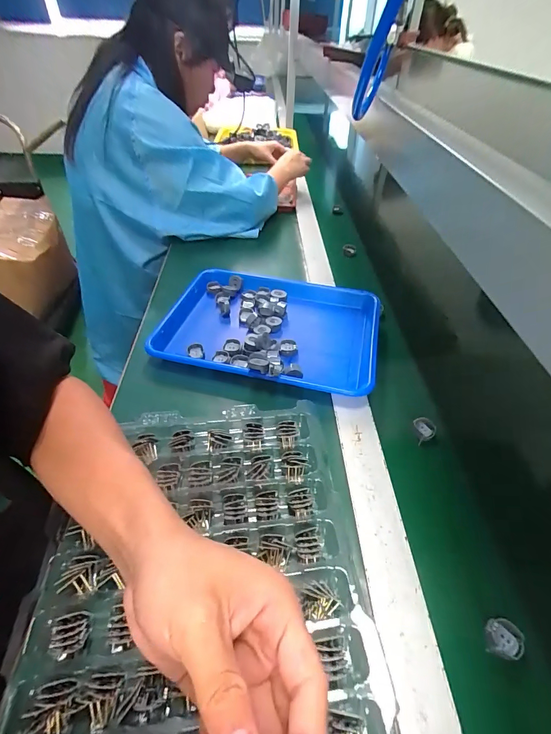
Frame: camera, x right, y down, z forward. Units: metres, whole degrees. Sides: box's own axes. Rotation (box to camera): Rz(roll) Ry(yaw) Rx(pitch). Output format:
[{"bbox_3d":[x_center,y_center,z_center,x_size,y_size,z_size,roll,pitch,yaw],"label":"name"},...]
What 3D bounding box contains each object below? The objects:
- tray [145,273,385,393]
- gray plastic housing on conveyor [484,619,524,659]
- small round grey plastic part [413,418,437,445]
[{"bbox_3d":[-0.010,-0.069,0.583,0.341,0.036,0.252,11,45,9],"label":"tray"},{"bbox_3d":[0.200,0.237,0.314,0.030,0.009,0.026,10,45,8],"label":"gray plastic housing on conveyor"},{"bbox_3d":[0.197,0.083,0.472,0.031,0.013,0.031,-2,75,7],"label":"small round grey plastic part"}]

